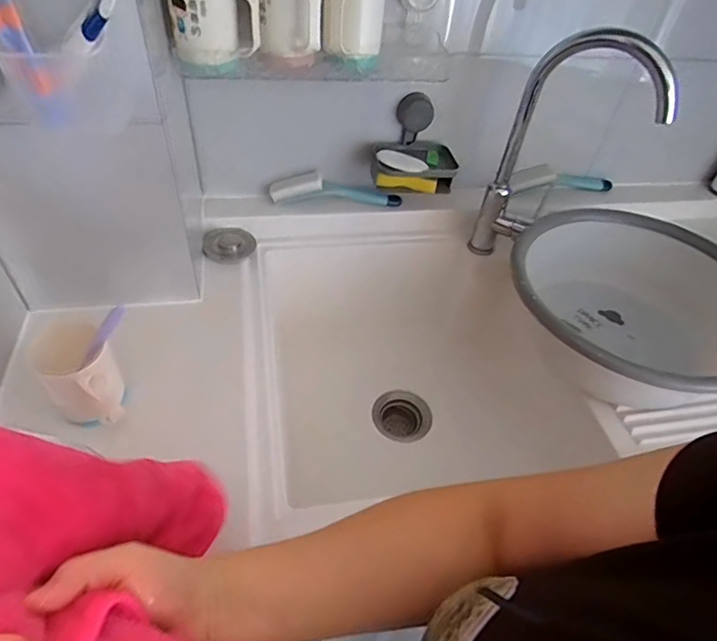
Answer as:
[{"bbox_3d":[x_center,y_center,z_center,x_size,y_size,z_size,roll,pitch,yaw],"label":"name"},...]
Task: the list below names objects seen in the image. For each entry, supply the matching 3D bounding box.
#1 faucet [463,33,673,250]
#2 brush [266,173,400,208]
[{"bbox_3d":[0.300,-0.227,0.737,0.208,0.368,0.094,29,51,22],"label":"faucet"},{"bbox_3d":[-0.038,-0.226,0.862,0.224,0.053,0.030,2,46,-3],"label":"brush"}]

